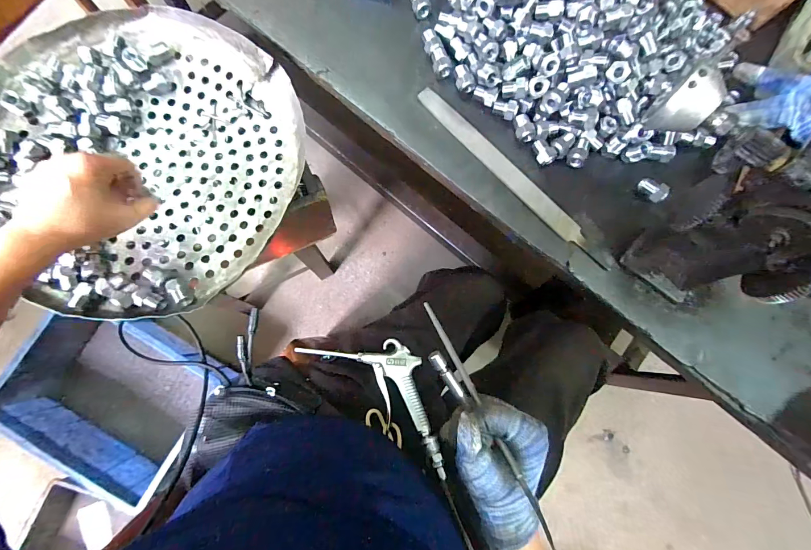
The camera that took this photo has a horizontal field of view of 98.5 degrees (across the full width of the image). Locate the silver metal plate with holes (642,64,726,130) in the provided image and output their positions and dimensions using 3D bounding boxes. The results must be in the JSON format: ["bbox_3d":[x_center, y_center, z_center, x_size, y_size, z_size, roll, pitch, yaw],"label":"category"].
[{"bbox_3d":[0.203,-0.126,0.252,0.039,0.042,0.014,2,45,7],"label":"silver metal plate with holes"}]

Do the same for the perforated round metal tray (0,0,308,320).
[{"bbox_3d":[-0.329,-0.147,0.430,0.372,0.052,0.366,0,81,0],"label":"perforated round metal tray"}]

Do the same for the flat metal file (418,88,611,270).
[{"bbox_3d":[0.127,-0.119,0.415,0.026,0.008,0.295,-44,85,8],"label":"flat metal file"}]

